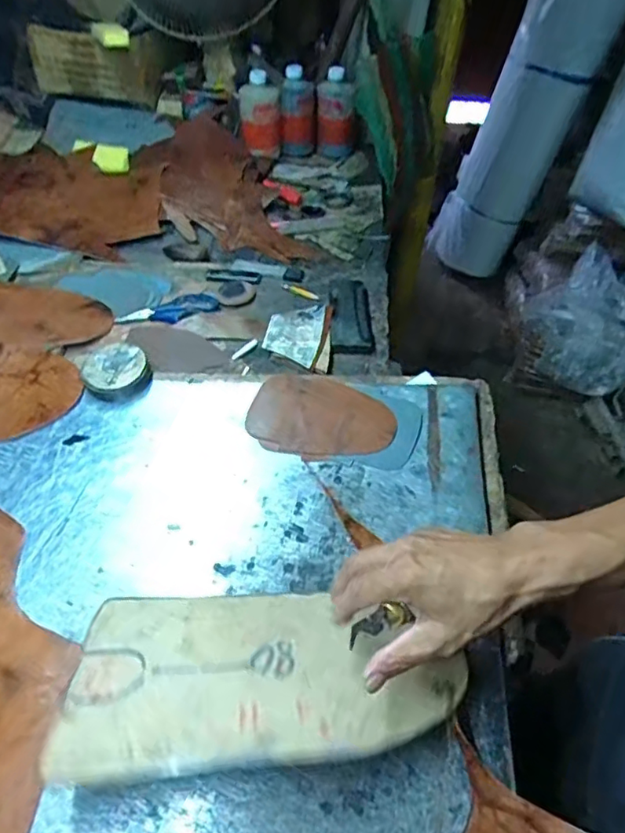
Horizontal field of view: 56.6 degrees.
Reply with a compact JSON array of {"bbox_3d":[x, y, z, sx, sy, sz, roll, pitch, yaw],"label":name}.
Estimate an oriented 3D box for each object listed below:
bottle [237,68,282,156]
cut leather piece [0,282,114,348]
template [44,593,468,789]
[{"bbox_3d":[-0.099,-0.576,1.098,0.072,0.125,0.081,-5,49,-7],"label":"bottle"},{"bbox_3d":[-0.430,-0.146,0.791,0.294,0.015,0.155,10,39,1],"label":"cut leather piece"},{"bbox_3d":[-0.037,0.196,0.447,0.288,0.008,0.154,-2,28,0],"label":"template"}]

